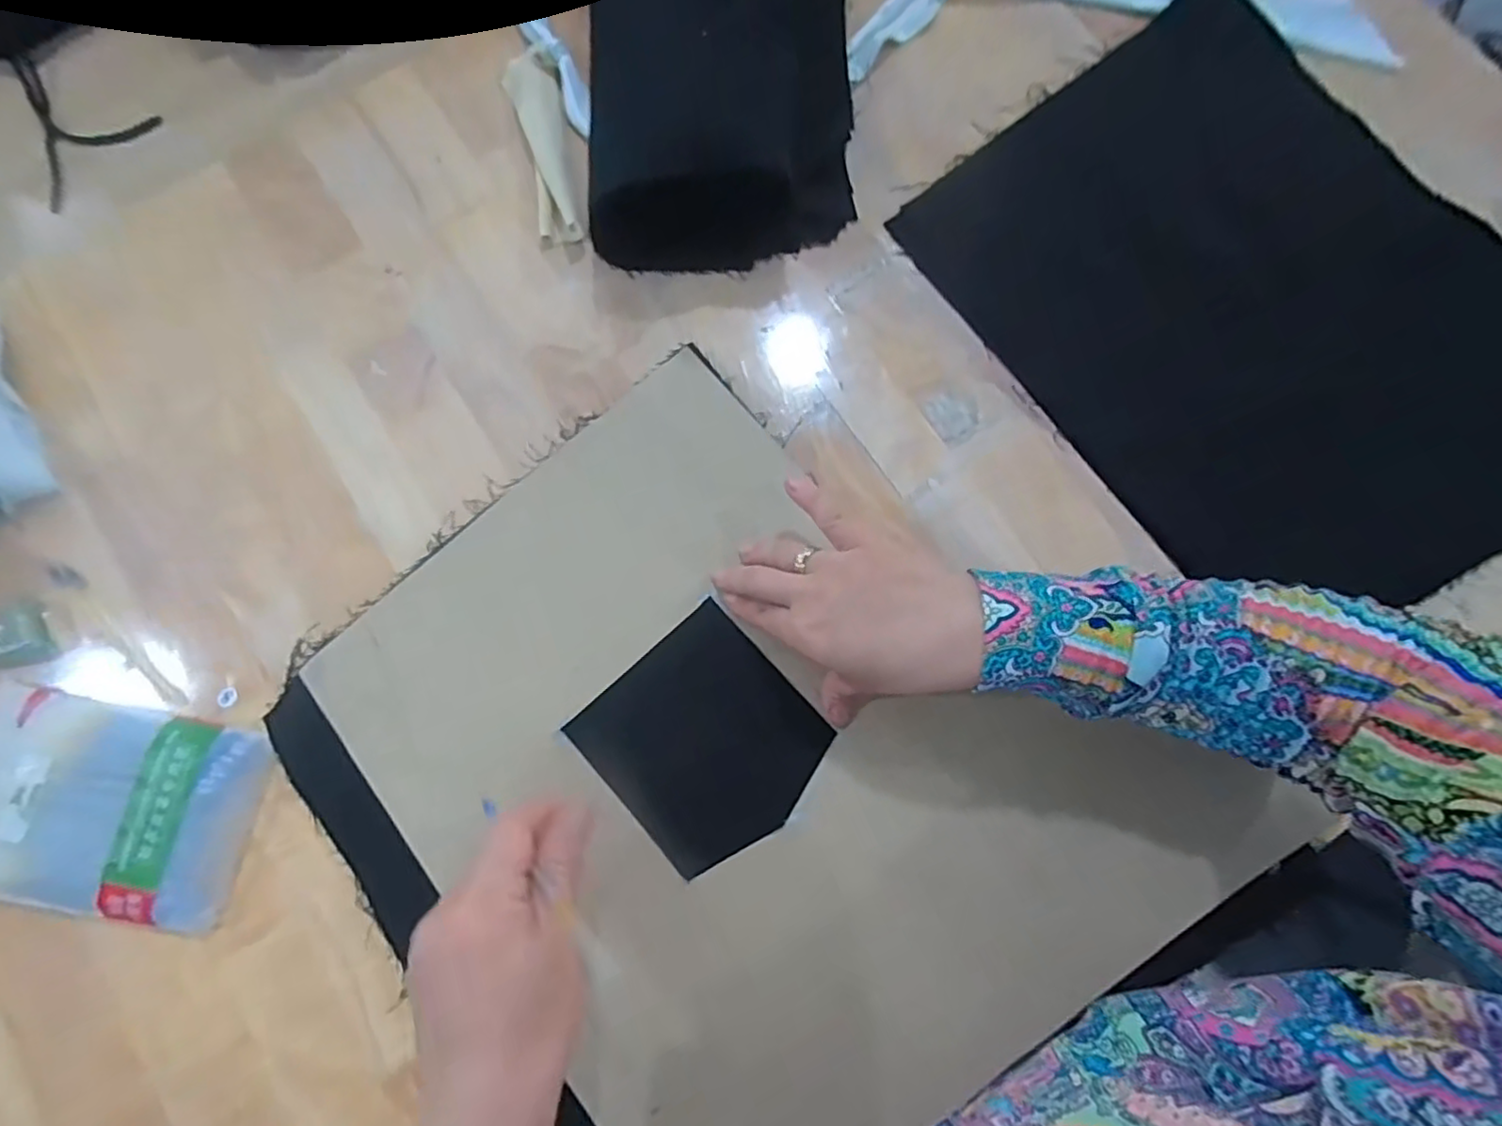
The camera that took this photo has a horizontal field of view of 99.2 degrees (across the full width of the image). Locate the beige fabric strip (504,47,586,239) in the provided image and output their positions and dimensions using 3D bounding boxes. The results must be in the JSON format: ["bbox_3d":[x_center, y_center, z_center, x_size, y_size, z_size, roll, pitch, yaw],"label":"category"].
[{"bbox_3d":[-0.147,-0.299,0.459,0.036,0.021,0.162,-16,79,-3],"label":"beige fabric strip"}]

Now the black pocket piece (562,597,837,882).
[{"bbox_3d":[-0.026,0.101,0.370,0.113,0.006,0.118,-42,81,-8],"label":"black pocket piece"}]

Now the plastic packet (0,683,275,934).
[{"bbox_3d":[-0.381,0.142,0.372,0.177,0.019,0.114,10,79,2],"label":"plastic packet"}]

